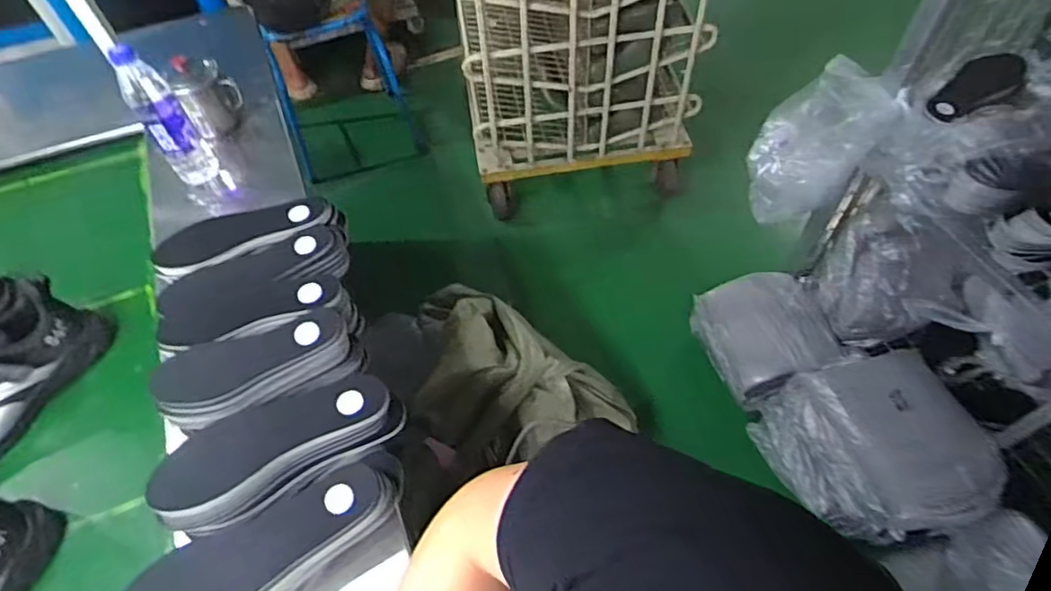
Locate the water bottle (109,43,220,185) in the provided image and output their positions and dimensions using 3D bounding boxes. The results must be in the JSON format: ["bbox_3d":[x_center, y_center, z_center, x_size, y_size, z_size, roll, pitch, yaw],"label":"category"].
[{"bbox_3d":[-0.533,-0.253,0.895,0.061,0.240,0.058,-31,60,-18],"label":"water bottle"}]

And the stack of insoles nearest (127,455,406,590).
[{"bbox_3d":[-0.253,0.262,0.618,0.270,0.088,0.100,-30,59,-18],"label":"stack of insoles nearest"}]

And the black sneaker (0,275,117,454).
[{"bbox_3d":[-0.670,0.100,0.734,0.137,0.113,0.251,14,57,11],"label":"black sneaker"}]

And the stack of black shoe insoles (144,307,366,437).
[{"bbox_3d":[-0.311,0.089,0.703,0.223,0.058,0.097,-21,57,-13],"label":"stack of black shoe insoles"}]

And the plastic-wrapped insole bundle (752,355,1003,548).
[{"bbox_3d":[0.684,0.299,1.164,0.258,0.281,0.339,-19,57,-11],"label":"plastic-wrapped insole bundle"}]

